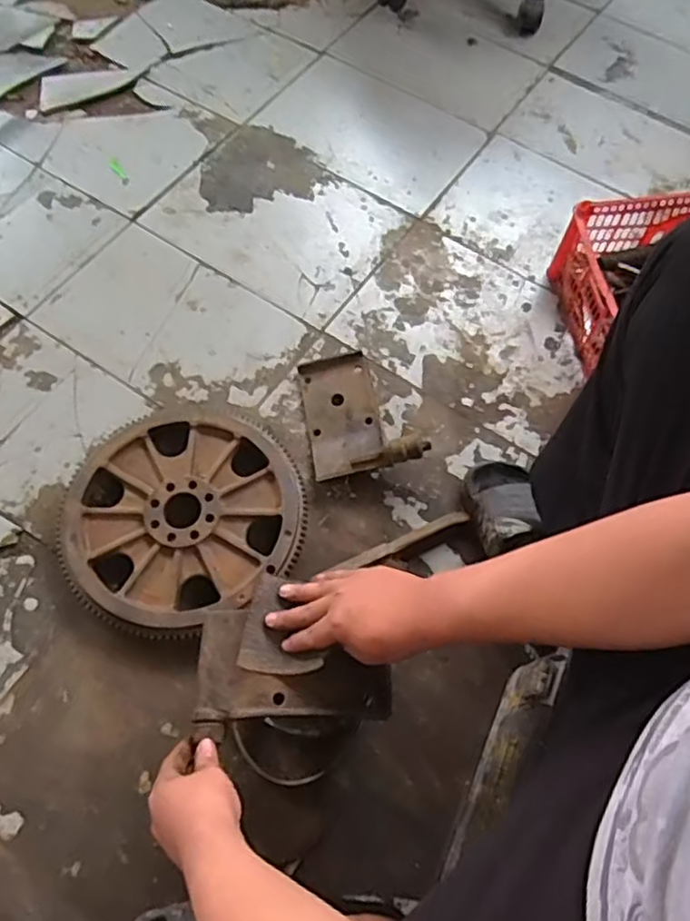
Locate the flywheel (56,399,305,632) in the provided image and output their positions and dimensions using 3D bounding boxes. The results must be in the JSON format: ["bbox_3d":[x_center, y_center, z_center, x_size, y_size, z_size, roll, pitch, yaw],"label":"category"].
[{"bbox_3d":[-0.216,0.075,0.882,0.311,0.048,0.313,23,66,7],"label":"flywheel"}]

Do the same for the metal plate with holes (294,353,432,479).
[{"bbox_3d":[0.020,-0.077,0.961,0.154,0.063,0.203,-7,65,-7],"label":"metal plate with holes"}]

